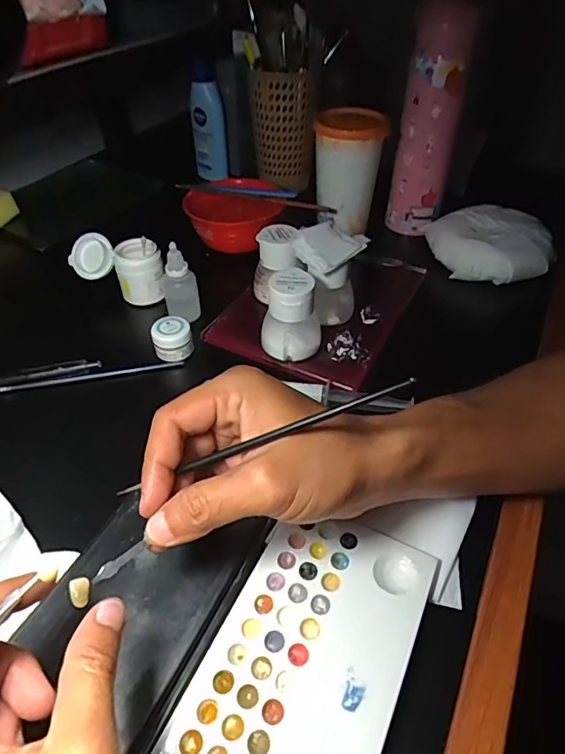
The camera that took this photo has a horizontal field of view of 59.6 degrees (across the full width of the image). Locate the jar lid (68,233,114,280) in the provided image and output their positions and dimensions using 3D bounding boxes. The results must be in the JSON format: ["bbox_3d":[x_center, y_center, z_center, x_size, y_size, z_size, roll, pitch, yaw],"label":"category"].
[{"bbox_3d":[-0.183,-0.115,0.475,0.044,0.006,0.043,1,93,16],"label":"jar lid"}]

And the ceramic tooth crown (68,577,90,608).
[{"bbox_3d":[-0.088,0.094,0.215,0.008,0.006,0.011,-16,46,-16],"label":"ceramic tooth crown"}]

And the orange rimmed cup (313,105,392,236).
[{"bbox_3d":[0.072,-0.224,0.543,0.072,0.111,0.076,10,45,10],"label":"orange rimmed cup"}]

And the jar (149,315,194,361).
[{"bbox_3d":[-0.094,-0.033,0.423,0.033,0.027,0.030,0,44,0],"label":"jar"}]

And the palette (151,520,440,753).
[{"bbox_3d":[0.015,0.140,0.255,0.093,0.005,0.149,20,47,19],"label":"palette"}]

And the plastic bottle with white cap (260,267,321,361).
[{"bbox_3d":[0.007,-0.050,0.405,0.048,0.067,0.037,3,44,3],"label":"plastic bottle with white cap"}]

